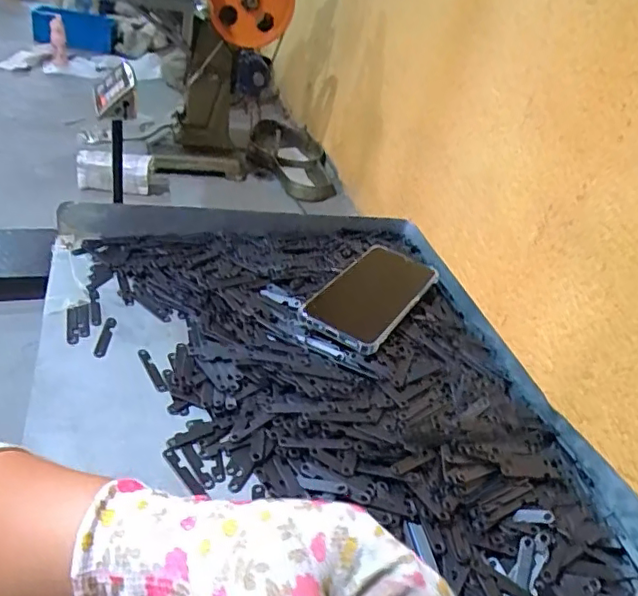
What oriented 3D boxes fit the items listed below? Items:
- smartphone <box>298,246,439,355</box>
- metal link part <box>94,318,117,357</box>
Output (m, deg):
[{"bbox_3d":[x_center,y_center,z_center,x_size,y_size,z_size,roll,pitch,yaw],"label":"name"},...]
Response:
[{"bbox_3d":[0.048,-0.004,0.547,0.081,0.017,0.157,23,39,24],"label":"smartphone"},{"bbox_3d":[-0.176,0.032,0.478,0.009,0.004,0.051,1,35,-6],"label":"metal link part"}]

